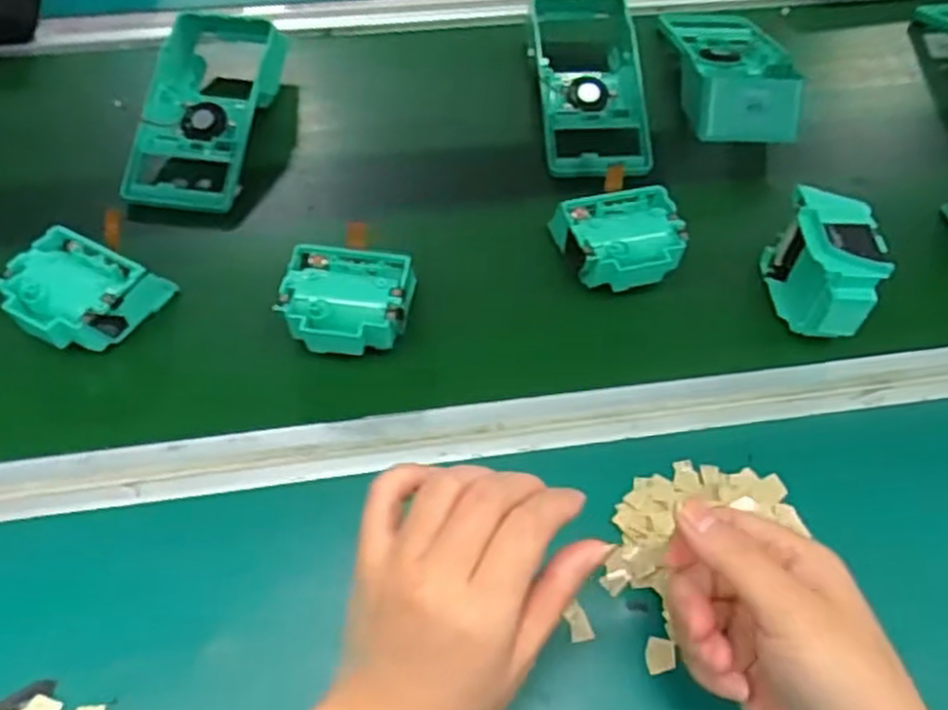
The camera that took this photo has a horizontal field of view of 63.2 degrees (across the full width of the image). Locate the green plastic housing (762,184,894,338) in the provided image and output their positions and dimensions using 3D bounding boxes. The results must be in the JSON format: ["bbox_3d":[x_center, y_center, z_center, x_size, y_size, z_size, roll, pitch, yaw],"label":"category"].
[{"bbox_3d":[0.218,-0.053,0.487,0.039,0.075,0.077,3,55,-1],"label":"green plastic housing"}]

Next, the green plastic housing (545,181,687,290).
[{"bbox_3d":[0.098,-0.072,0.517,0.077,0.041,0.066,-12,57,-10],"label":"green plastic housing"}]

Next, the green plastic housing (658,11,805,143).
[{"bbox_3d":[0.206,-0.238,0.628,0.081,0.051,0.172,1,55,-2],"label":"green plastic housing"}]

